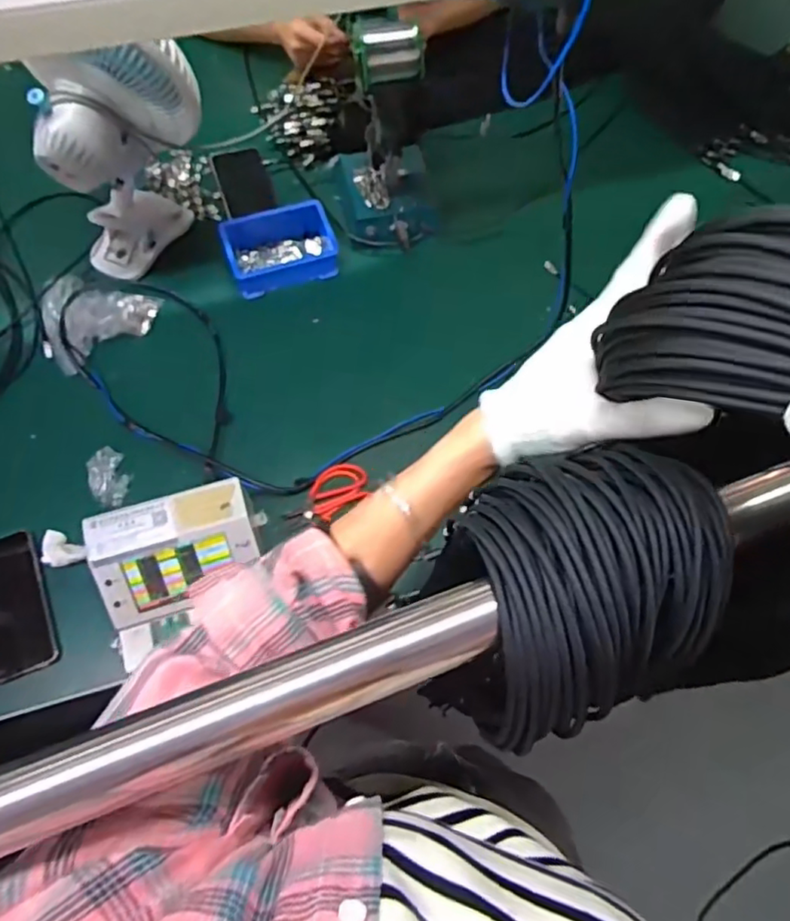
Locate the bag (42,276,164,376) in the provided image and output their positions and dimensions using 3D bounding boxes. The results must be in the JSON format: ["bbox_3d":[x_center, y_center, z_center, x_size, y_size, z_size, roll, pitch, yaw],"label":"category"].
[{"bbox_3d":[-0.409,-0.211,0.815,0.149,0.029,0.137,-28,74,-12],"label":"bag"}]

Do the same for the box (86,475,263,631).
[{"bbox_3d":[-0.242,0.104,0.672,0.175,0.069,0.117,-18,72,-9],"label":"box"}]

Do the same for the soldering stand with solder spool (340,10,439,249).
[{"bbox_3d":[-0.011,-0.445,0.807,0.144,0.242,0.222,-1,70,-3],"label":"soldering stand with solder spool"}]

